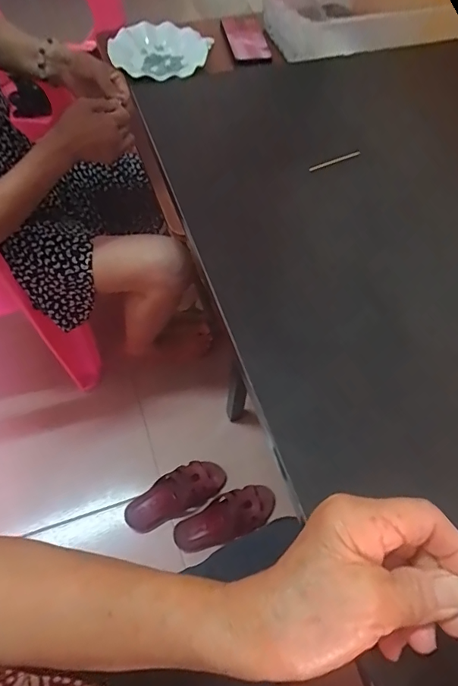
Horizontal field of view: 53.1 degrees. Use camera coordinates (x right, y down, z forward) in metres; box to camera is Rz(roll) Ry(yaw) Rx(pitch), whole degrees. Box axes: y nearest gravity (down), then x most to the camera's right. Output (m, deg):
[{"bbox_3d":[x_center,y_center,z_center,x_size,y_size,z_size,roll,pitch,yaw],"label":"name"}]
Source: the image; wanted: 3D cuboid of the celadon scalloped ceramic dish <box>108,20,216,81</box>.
[{"bbox_3d":[-0.141,-0.599,0.938,0.202,0.040,0.226,2,59,-1],"label":"celadon scalloped ceramic dish"}]

